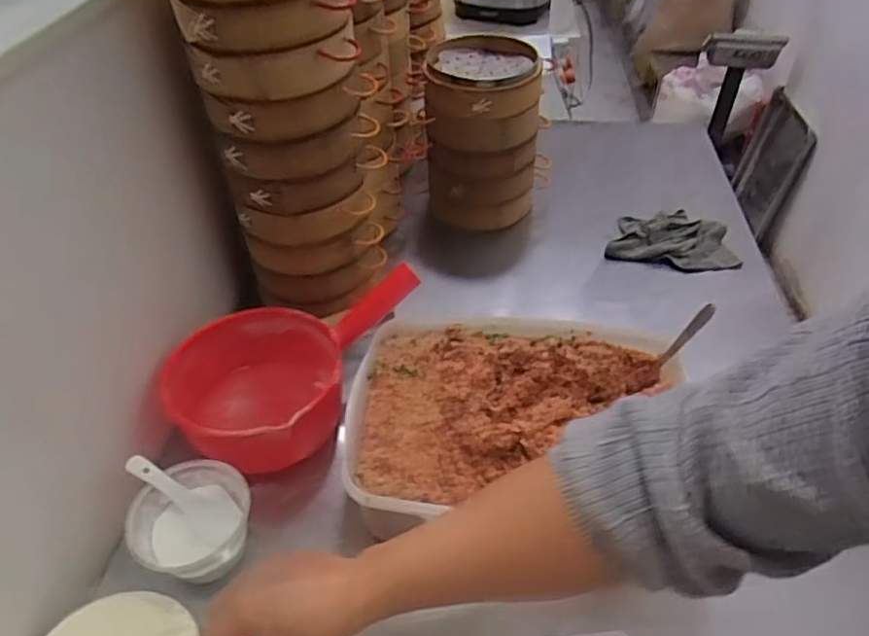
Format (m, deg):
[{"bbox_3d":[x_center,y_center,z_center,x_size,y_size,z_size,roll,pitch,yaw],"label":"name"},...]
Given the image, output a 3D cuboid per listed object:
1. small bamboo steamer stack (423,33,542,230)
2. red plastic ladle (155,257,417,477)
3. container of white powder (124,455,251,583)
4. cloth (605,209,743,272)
[{"bbox_3d":[0.077,-0.300,1.032,0.173,0.282,0.164,-2,43,-1],"label":"small bamboo steamer stack"},{"bbox_3d":[-0.171,0.061,0.764,0.310,0.161,0.189,-27,49,-25],"label":"red plastic ladle"},{"bbox_3d":[-0.252,0.211,0.628,0.111,0.084,0.112,-5,43,-4],"label":"container of white powder"},{"bbox_3d":[0.394,-0.126,0.994,0.199,0.053,0.115,15,45,17],"label":"cloth"}]

